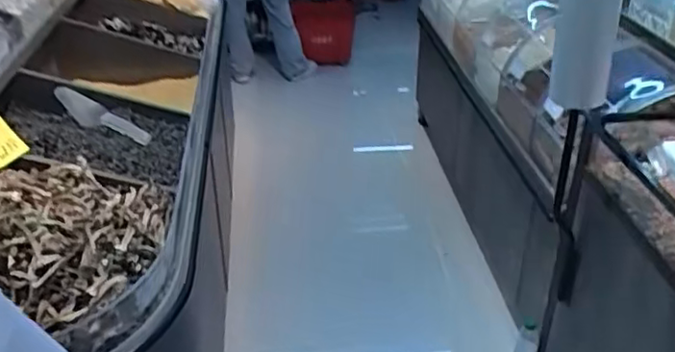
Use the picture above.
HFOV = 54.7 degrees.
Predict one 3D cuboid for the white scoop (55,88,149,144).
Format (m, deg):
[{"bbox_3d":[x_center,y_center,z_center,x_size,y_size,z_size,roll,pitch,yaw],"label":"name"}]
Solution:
[{"bbox_3d":[-0.530,-0.133,1.476,0.227,0.060,0.049,27,31,-9],"label":"white scoop"}]

